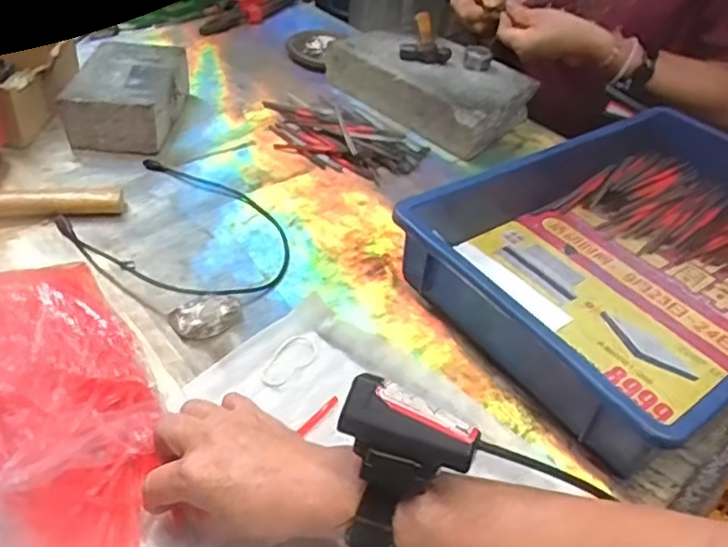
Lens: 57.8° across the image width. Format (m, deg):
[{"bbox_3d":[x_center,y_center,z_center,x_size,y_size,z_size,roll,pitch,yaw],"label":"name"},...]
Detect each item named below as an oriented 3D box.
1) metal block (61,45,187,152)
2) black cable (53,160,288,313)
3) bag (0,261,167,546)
[{"bbox_3d":[-0.266,-0.203,0.754,0.108,0.060,0.162,4,41,-4],"label":"metal block"},{"bbox_3d":[-0.170,-0.042,0.616,0.211,0.019,0.171,26,44,20],"label":"black cable"},{"bbox_3d":[-0.216,0.076,0.432,0.240,0.078,0.138,34,47,27],"label":"bag"}]

